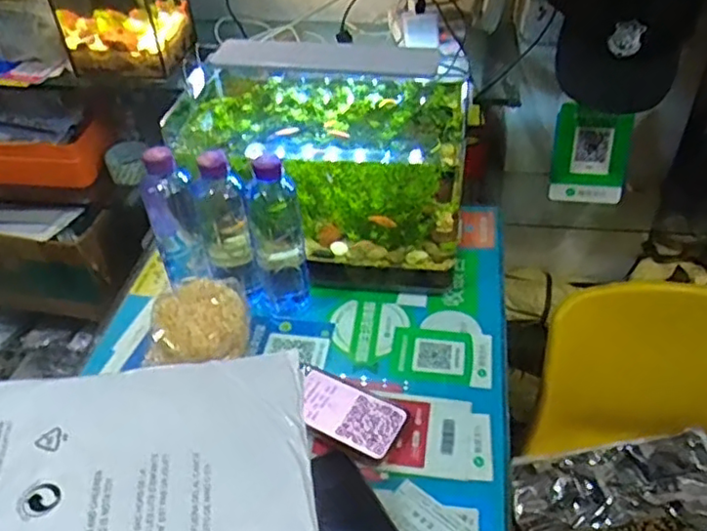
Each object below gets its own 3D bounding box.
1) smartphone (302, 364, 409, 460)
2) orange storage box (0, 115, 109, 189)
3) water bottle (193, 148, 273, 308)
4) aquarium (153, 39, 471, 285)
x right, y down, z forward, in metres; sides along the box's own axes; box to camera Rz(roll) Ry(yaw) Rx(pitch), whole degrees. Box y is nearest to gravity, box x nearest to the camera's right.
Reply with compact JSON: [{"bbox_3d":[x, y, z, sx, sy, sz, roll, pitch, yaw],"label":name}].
[{"bbox_3d":[-0.011,0.158,0.708,0.131,0.010,0.074,20,46,23],"label":"smartphone"},{"bbox_3d":[-0.621,-0.215,1.239,0.304,0.091,0.110,3,42,6],"label":"orange storage box"},{"bbox_3d":[-0.148,-0.034,0.776,0.061,0.209,0.066,-18,44,-15],"label":"water bottle"},{"bbox_3d":[-0.037,-0.128,0.884,0.367,0.214,0.280,6,43,10],"label":"aquarium"}]

